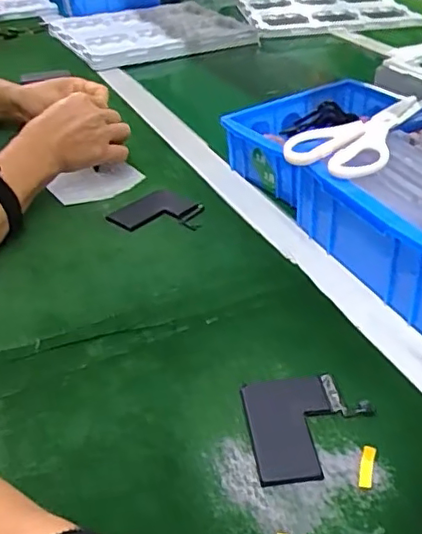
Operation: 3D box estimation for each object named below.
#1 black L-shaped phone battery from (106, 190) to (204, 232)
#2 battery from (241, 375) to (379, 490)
[{"bbox_3d":[-0.053,-0.053,0.596,0.082,0.007,0.072,23,42,31],"label":"black L-shaped phone battery"},{"bbox_3d":[0.064,0.101,0.381,0.078,0.007,0.076,-9,43,-3],"label":"battery"}]

